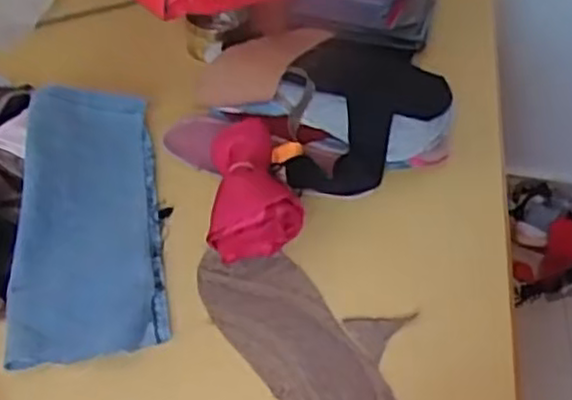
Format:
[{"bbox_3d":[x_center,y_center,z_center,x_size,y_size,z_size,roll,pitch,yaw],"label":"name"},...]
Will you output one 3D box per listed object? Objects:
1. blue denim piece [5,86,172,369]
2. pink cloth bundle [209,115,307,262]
[{"bbox_3d":[-0.163,0.014,0.615,0.115,0.037,0.250,-4,56,-7],"label":"blue denim piece"},{"bbox_3d":[-0.027,-0.004,0.628,0.073,0.061,0.126,-1,43,-2],"label":"pink cloth bundle"}]

